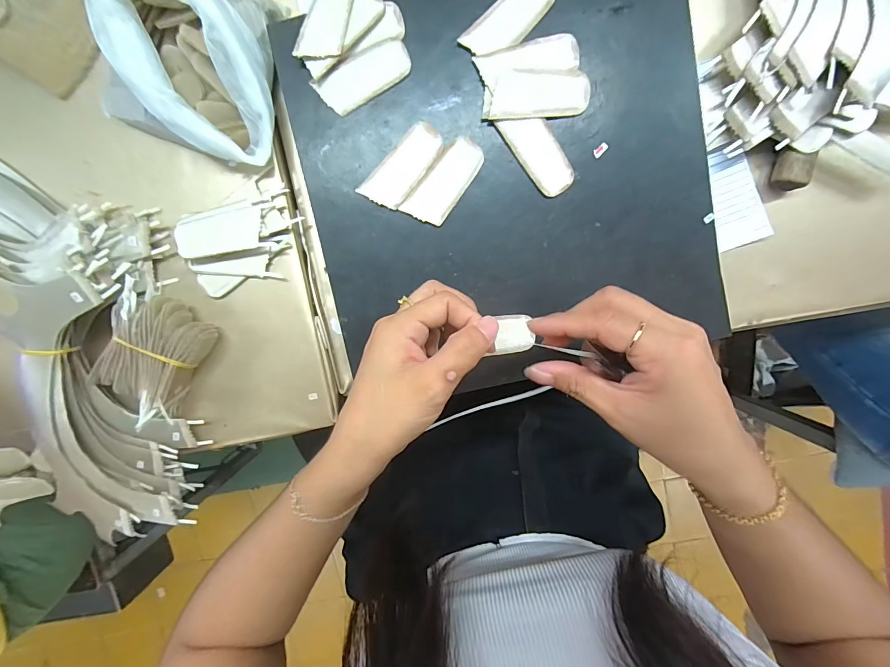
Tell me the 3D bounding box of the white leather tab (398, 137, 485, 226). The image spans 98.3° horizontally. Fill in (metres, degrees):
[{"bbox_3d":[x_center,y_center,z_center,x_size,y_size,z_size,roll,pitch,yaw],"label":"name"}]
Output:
[{"bbox_3d":[0.000,-0.115,0.294,0.032,0.004,0.070,38,97,-4],"label":"white leather tab"}]

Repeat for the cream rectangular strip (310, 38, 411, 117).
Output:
[{"bbox_3d":[-0.060,-0.191,0.285,0.070,0.004,0.031,-29,97,5],"label":"cream rectangular strip"}]

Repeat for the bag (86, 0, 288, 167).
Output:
[{"bbox_3d":[-0.186,-0.202,0.278,0.132,0.059,0.119,18,98,-2],"label":"bag"}]

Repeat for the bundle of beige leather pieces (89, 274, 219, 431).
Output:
[{"bbox_3d":[-0.237,0.018,0.317,0.064,0.034,0.096,30,98,-3],"label":"bundle of beige leather pieces"}]

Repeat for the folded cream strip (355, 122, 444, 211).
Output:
[{"bbox_3d":[-0.032,-0.126,0.294,0.032,0.004,0.070,43,97,-5],"label":"folded cream strip"}]

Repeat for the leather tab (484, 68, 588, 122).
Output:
[{"bbox_3d":[0.066,-0.174,0.281,0.076,0.006,0.031,-3,98,1],"label":"leather tab"}]

